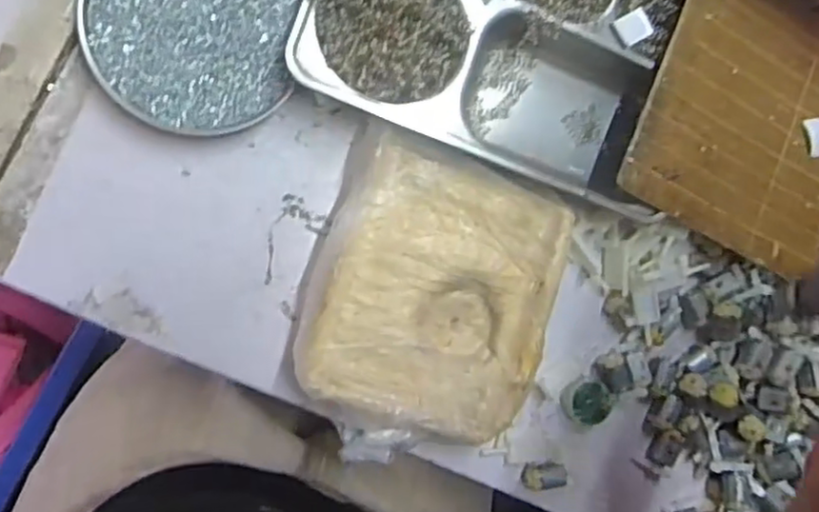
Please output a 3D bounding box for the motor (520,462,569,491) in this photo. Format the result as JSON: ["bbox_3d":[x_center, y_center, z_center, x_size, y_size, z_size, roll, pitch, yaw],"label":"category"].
[{"bbox_3d":[0.099,0.159,0.480,0.031,0.014,0.017,-9,93,-12],"label":"motor"}]

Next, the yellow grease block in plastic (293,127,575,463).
[{"bbox_3d":[0.011,0.034,0.453,0.162,0.043,0.206,20,87,-12],"label":"yellow grease block in plastic"}]

